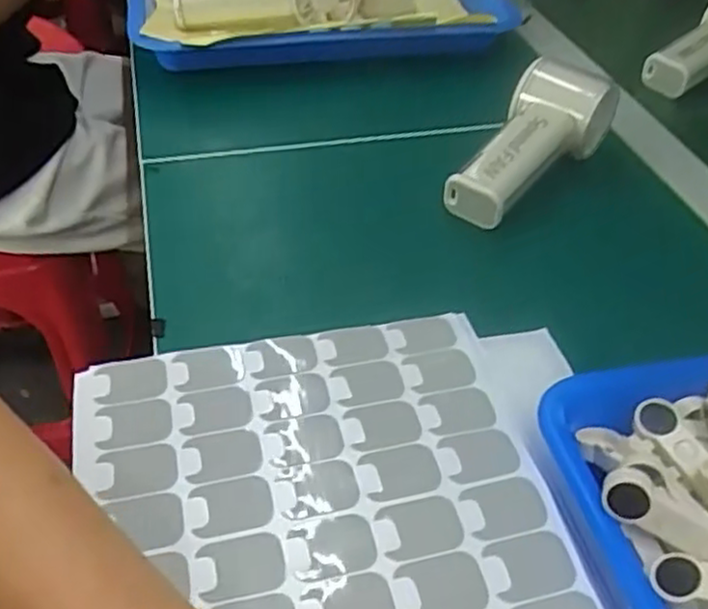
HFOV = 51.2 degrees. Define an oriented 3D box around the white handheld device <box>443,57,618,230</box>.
[{"bbox_3d":[0.117,-0.110,0.487,0.057,0.054,0.144,29,48,24],"label":"white handheld device"}]

